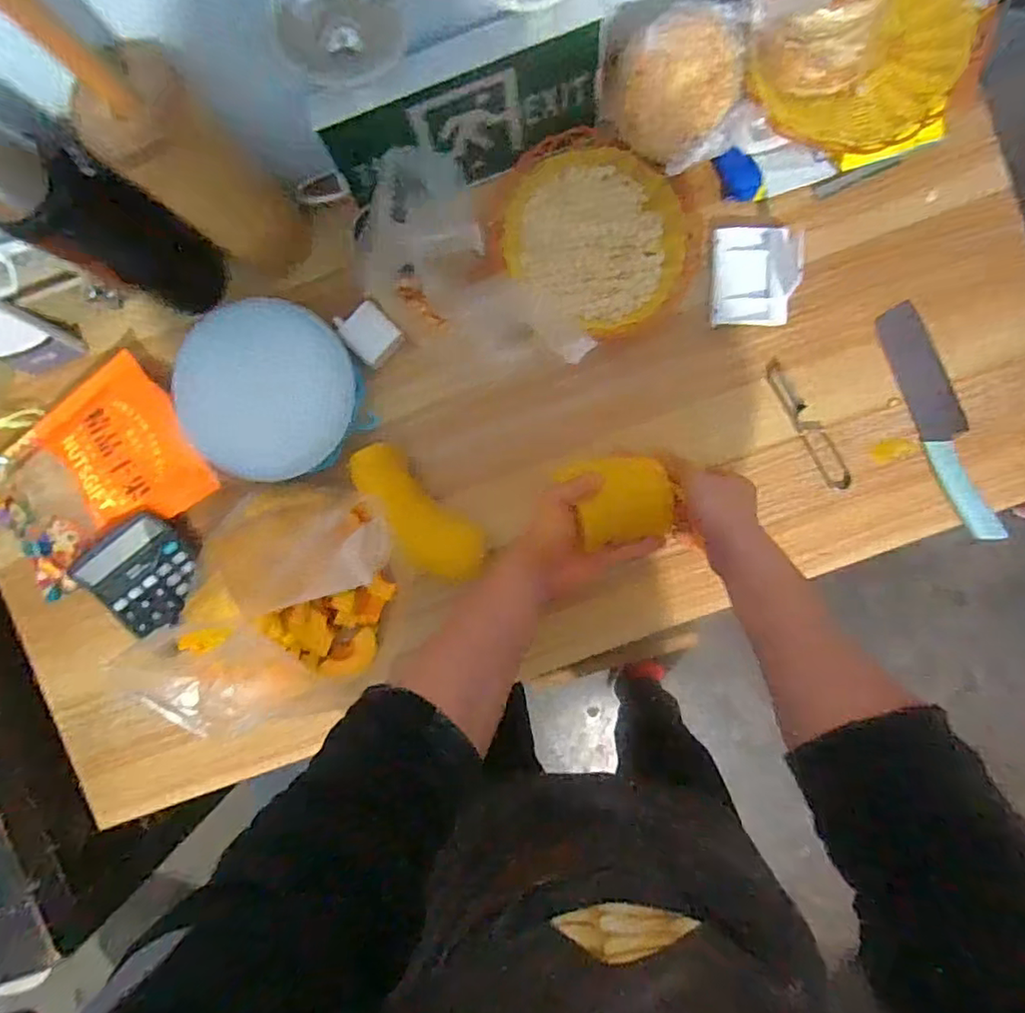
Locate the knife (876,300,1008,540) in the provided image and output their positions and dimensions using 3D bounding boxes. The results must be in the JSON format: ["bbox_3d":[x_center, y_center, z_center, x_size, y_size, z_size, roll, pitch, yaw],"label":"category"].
[{"bbox_3d":[0.456,-0.090,0.626,0.052,0.020,0.259,-24,92,3],"label":"knife"}]

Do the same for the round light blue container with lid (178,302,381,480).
[{"bbox_3d":[-0.248,-0.115,0.610,0.176,0.059,0.167,0,93,0],"label":"round light blue container with lid"}]

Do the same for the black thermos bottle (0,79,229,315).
[{"bbox_3d":[-0.347,-0.241,0.515,0.076,0.292,0.086,31,93,0],"label":"black thermos bottle"}]

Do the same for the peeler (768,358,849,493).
[{"bbox_3d":[0.315,-0.088,0.635,0.026,0.008,0.154,-31,91,3],"label":"peeler"}]

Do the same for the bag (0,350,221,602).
[{"bbox_3d":[-0.457,-0.032,0.635,0.242,0.033,0.170,-34,91,3],"label":"bag"}]

